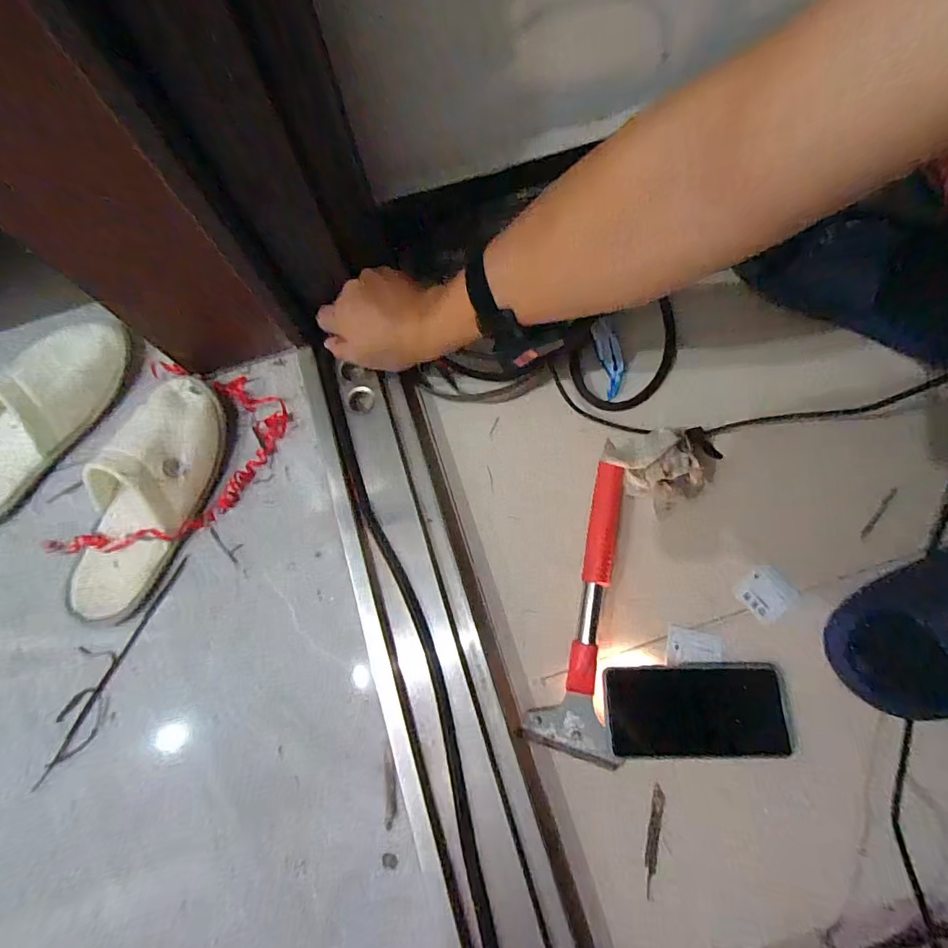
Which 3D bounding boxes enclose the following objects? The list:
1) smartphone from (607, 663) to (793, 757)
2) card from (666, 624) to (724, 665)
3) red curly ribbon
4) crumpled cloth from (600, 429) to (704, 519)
[{"bbox_3d":[0.210,0.220,0.444,0.172,0.007,0.079,1,61,-1],"label":"smartphone"},{"bbox_3d":[0.221,0.174,0.472,0.054,0.007,0.037,11,73,4],"label":"card"},{"bbox_3d":[-0.329,-0.005,0.516,0.183,0.023,0.244,20,74,7],"label":"red curly ribbon"},{"bbox_3d":[0.192,-0.008,0.498,0.082,0.055,0.090,-37,76,-10],"label":"crumpled cloth"}]

